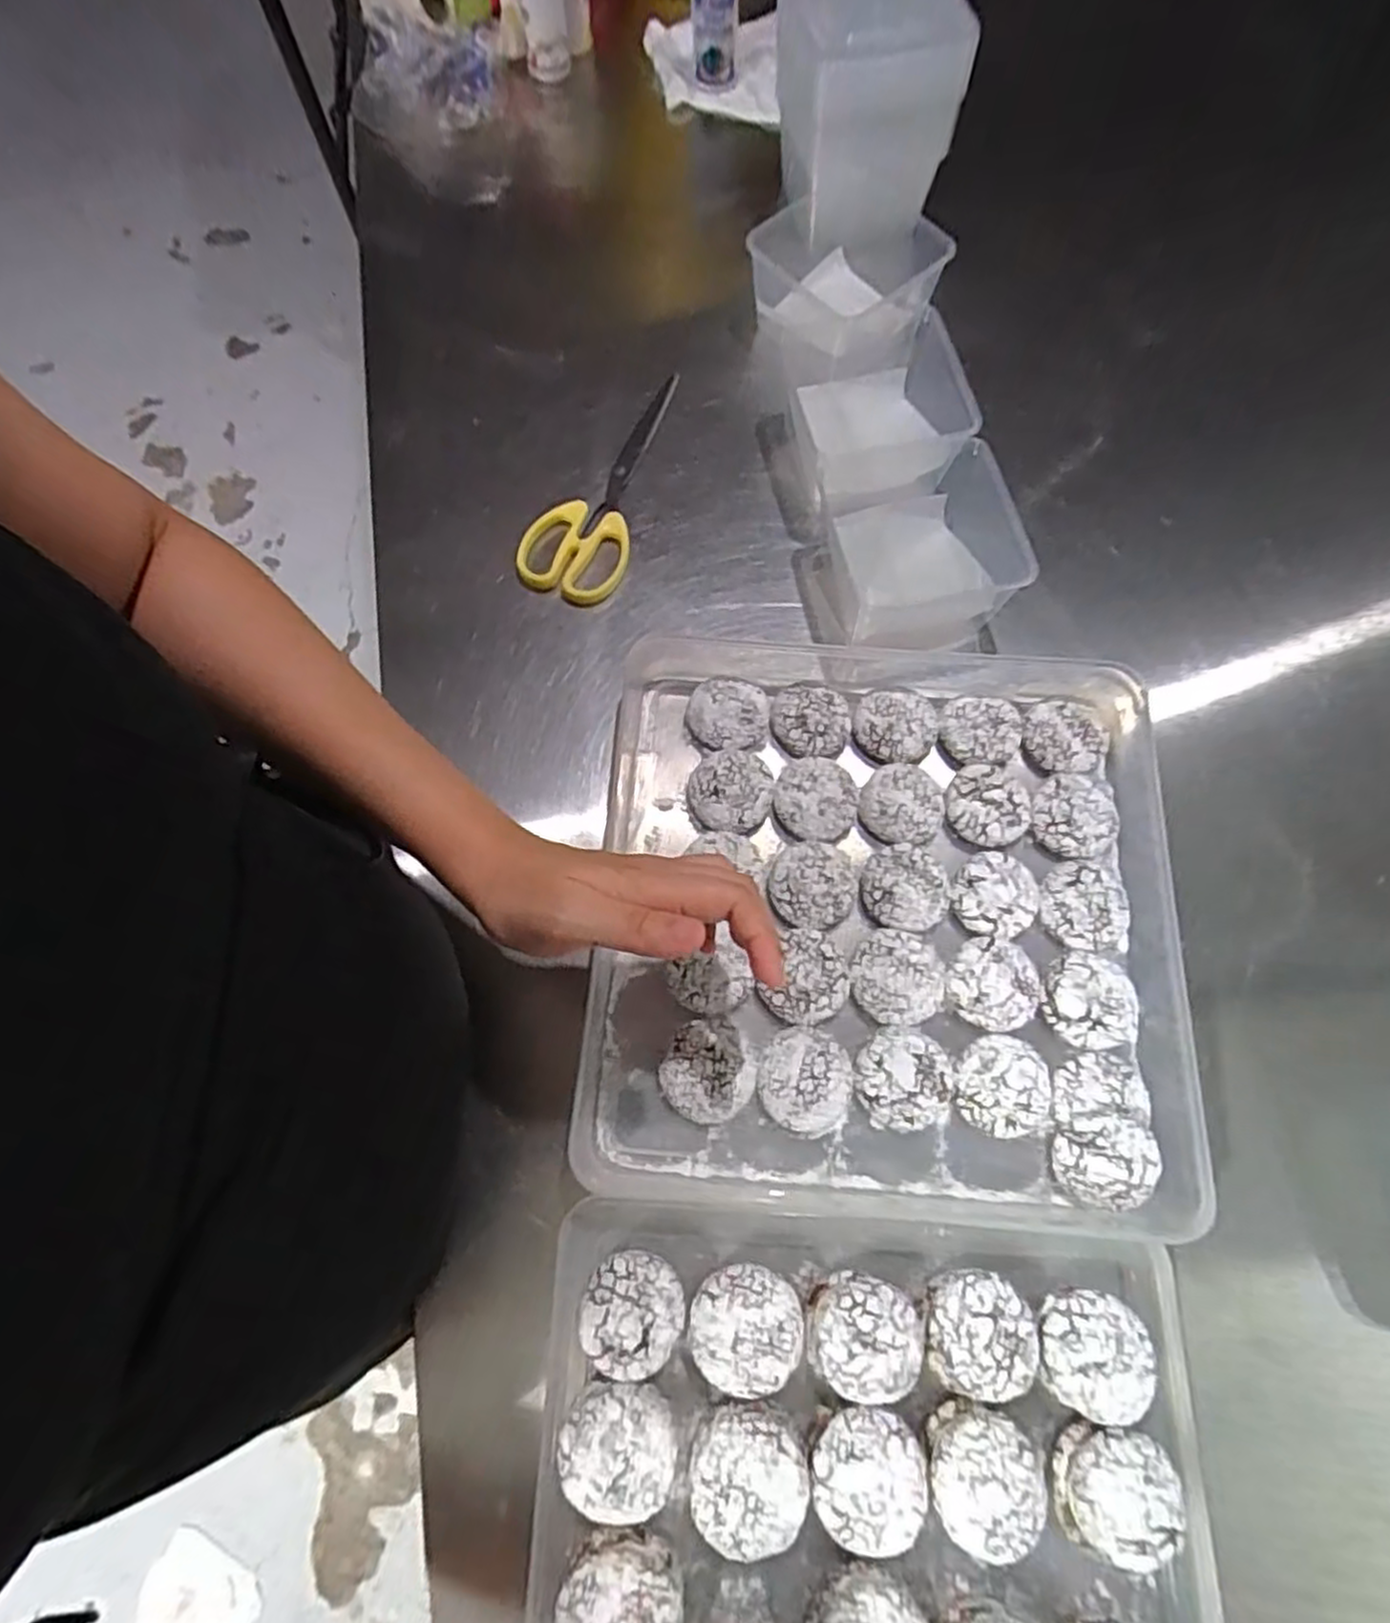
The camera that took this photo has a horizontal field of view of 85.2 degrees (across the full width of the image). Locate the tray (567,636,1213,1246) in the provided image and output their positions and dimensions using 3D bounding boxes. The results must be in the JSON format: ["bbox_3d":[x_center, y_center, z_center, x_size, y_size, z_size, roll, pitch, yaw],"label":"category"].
[{"bbox_3d":[0.103,0.052,0.417,0.310,0.037,0.306,3,71,3],"label":"tray"}]

